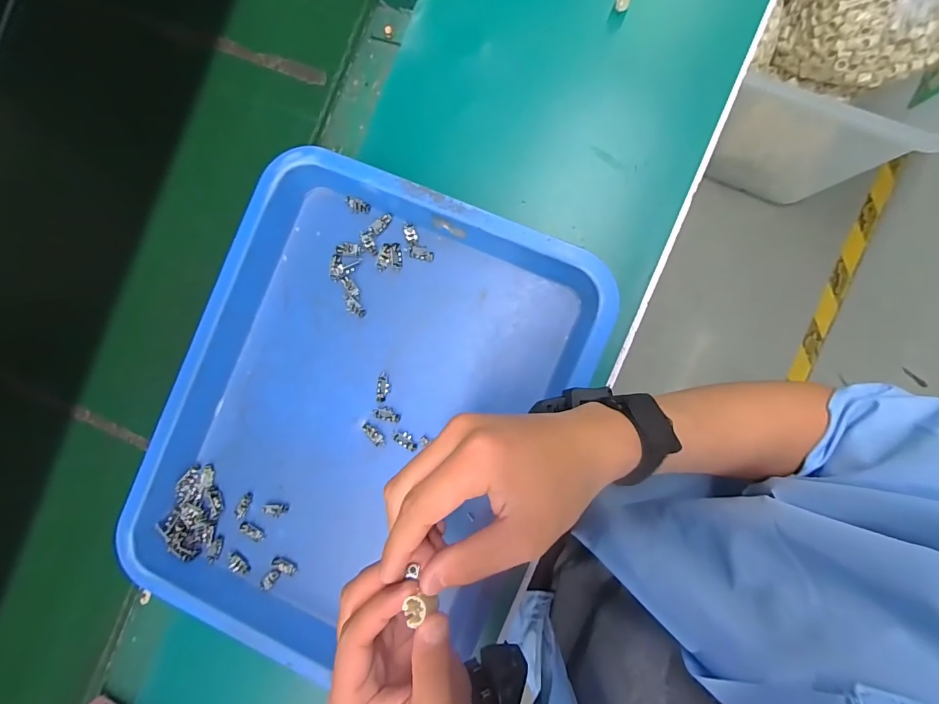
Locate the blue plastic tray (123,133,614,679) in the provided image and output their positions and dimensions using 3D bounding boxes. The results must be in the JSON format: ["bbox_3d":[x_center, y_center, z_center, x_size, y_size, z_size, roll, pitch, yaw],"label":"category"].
[{"bbox_3d":[-0.097,0.071,0.391,0.356,0.041,0.442,24,91,8],"label":"blue plastic tray"}]

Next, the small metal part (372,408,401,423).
[{"bbox_3d":[-0.077,0.058,0.398,0.026,0.004,0.011,15,90,8],"label":"small metal part"}]

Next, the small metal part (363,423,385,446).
[{"bbox_3d":[-0.089,0.077,0.399,0.026,0.004,0.011,44,93,7],"label":"small metal part"}]

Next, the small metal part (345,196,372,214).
[{"bbox_3d":[-0.108,-0.141,0.413,0.026,0.005,0.013,20,90,8],"label":"small metal part"}]

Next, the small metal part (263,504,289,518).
[{"bbox_3d":[-0.189,0.154,0.415,0.027,0.006,0.012,-1,87,7],"label":"small metal part"}]

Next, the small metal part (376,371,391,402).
[{"bbox_3d":[-0.080,0.033,0.401,0.012,0.004,0.027,2,88,7],"label":"small metal part"}]

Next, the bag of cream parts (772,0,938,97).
[{"bbox_3d":[0.741,-0.611,0.786,0.216,0.177,0.257,-33,84,5],"label":"bag of cream parts"}]

